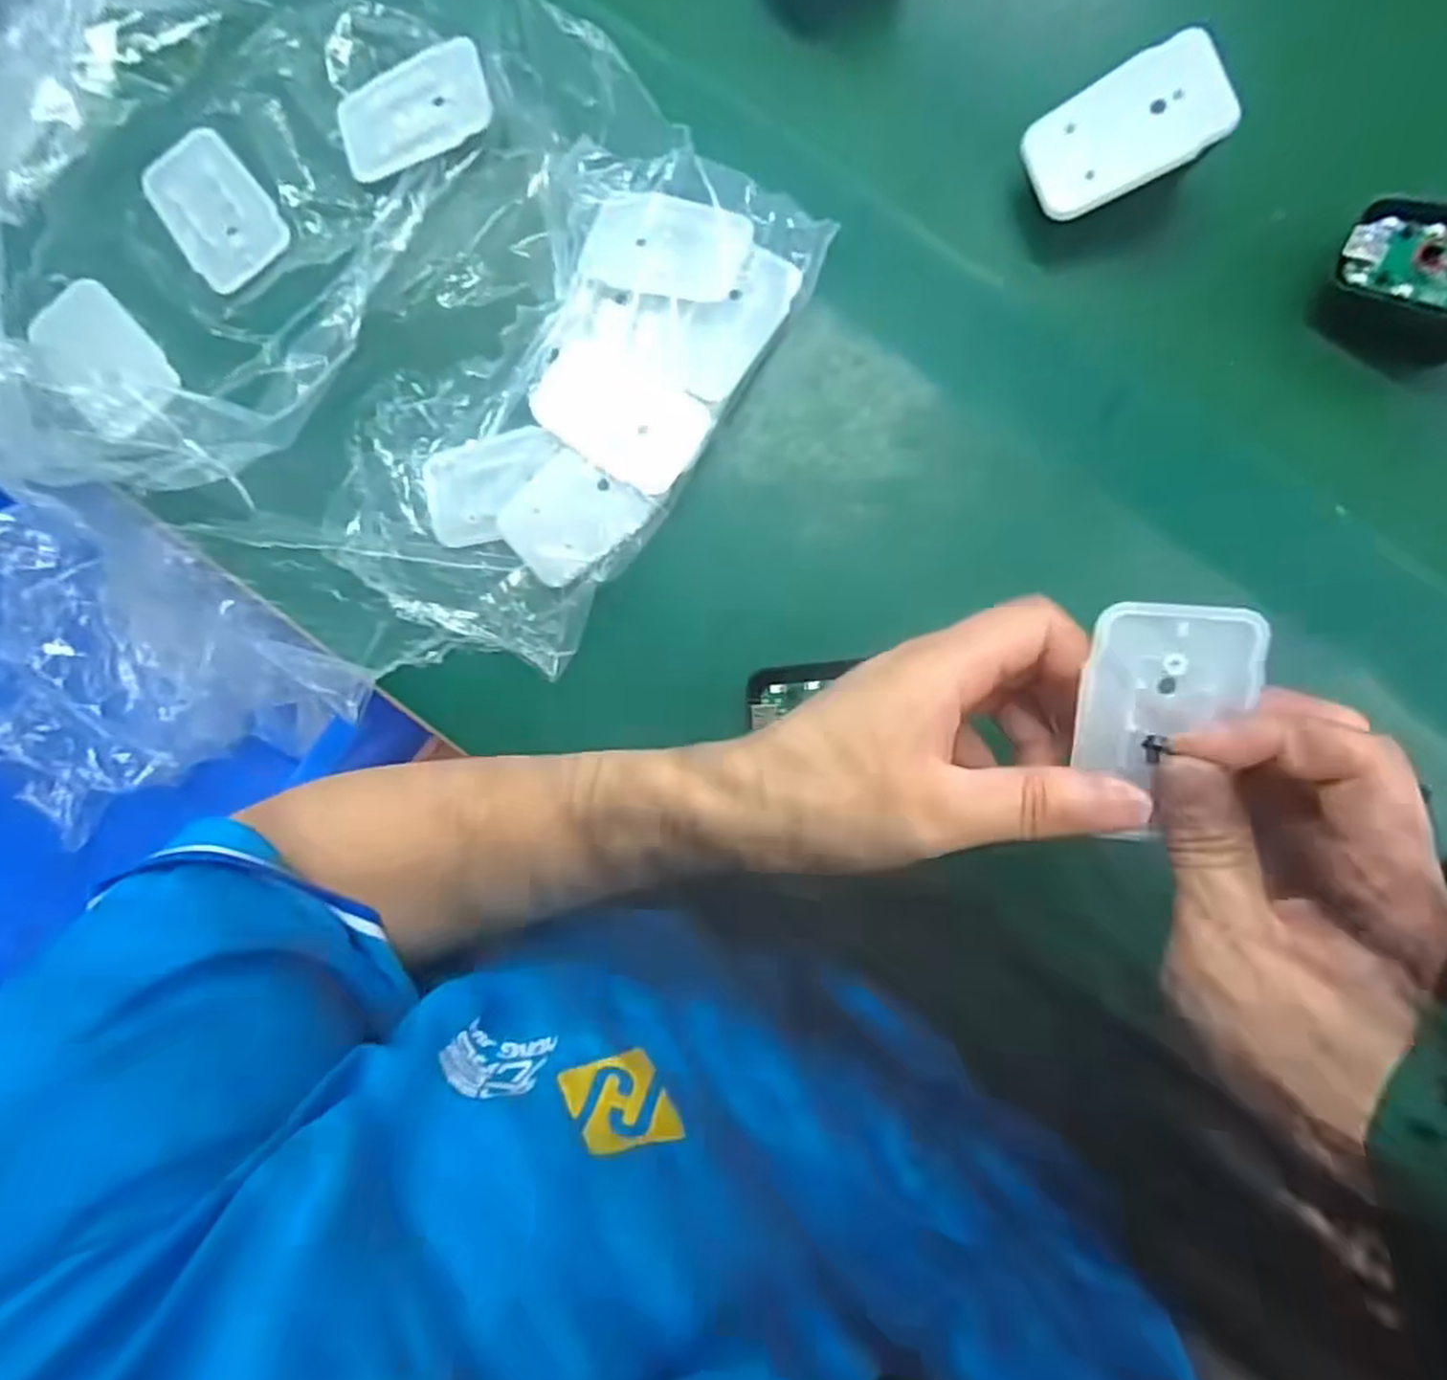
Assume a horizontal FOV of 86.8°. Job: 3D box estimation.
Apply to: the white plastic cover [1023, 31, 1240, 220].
[{"bbox_3d":[0.155,-0.217,0.295,0.069,0.004,0.044,-20,87,21],"label":"white plastic cover"}]

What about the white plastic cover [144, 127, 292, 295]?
[{"bbox_3d":[-0.230,-0.217,0.344,0.045,0.006,0.070,-37,85,1],"label":"white plastic cover"}]

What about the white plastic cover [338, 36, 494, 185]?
[{"bbox_3d":[-0.136,-0.254,0.333,0.069,0.007,0.043,-21,85,2],"label":"white plastic cover"}]

